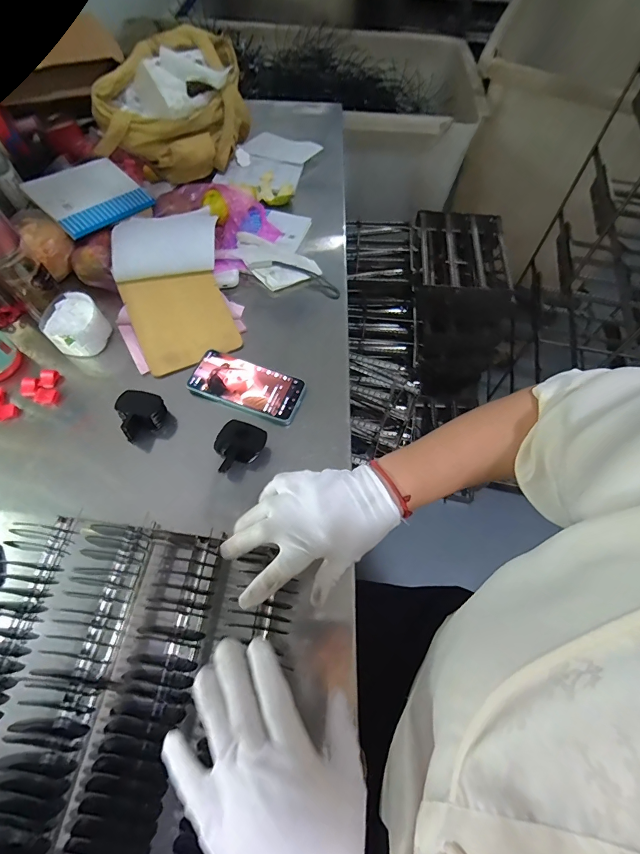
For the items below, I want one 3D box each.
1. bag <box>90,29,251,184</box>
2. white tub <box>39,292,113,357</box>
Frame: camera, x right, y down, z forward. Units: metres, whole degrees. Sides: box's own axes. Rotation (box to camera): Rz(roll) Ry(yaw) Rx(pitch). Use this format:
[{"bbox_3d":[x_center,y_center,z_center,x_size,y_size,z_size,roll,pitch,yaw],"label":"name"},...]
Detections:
[{"bbox_3d":[-0.273,-0.602,0.738,0.221,0.160,0.236,15,63,7],"label":"bag"},{"bbox_3d":[-0.373,-0.156,0.587,0.081,0.057,0.085,0,62,-1],"label":"white tub"}]

